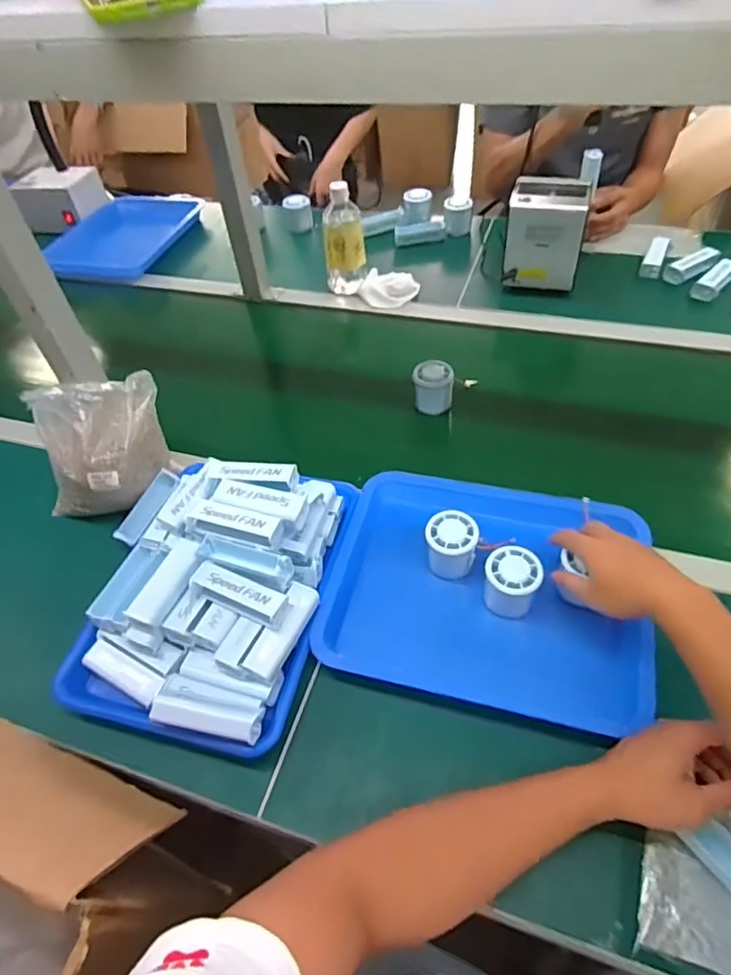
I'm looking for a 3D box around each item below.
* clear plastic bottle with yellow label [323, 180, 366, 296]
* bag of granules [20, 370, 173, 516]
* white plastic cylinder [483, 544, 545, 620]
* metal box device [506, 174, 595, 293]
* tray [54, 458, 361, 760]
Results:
[{"bbox_3d":[-0.038,-0.436,1.038,0.075,0.193,0.054,-6,48,1],"label":"clear plastic bottle with yellow label"},{"bbox_3d":[-0.332,-0.049,0.723,0.159,0.171,0.069,-5,5,-5],"label":"bag of granules"},{"bbox_3d":[0.156,0.105,0.616,0.056,0.068,0.053,-3,49,4],"label":"white plastic cylinder"},{"bbox_3d":[0.316,-0.441,1.008,0.125,0.143,0.138,11,51,15],"label":"metal box device"},{"bbox_3d":[-0.177,0.098,0.633,0.262,0.112,0.321,8,50,13],"label":"tray"}]

